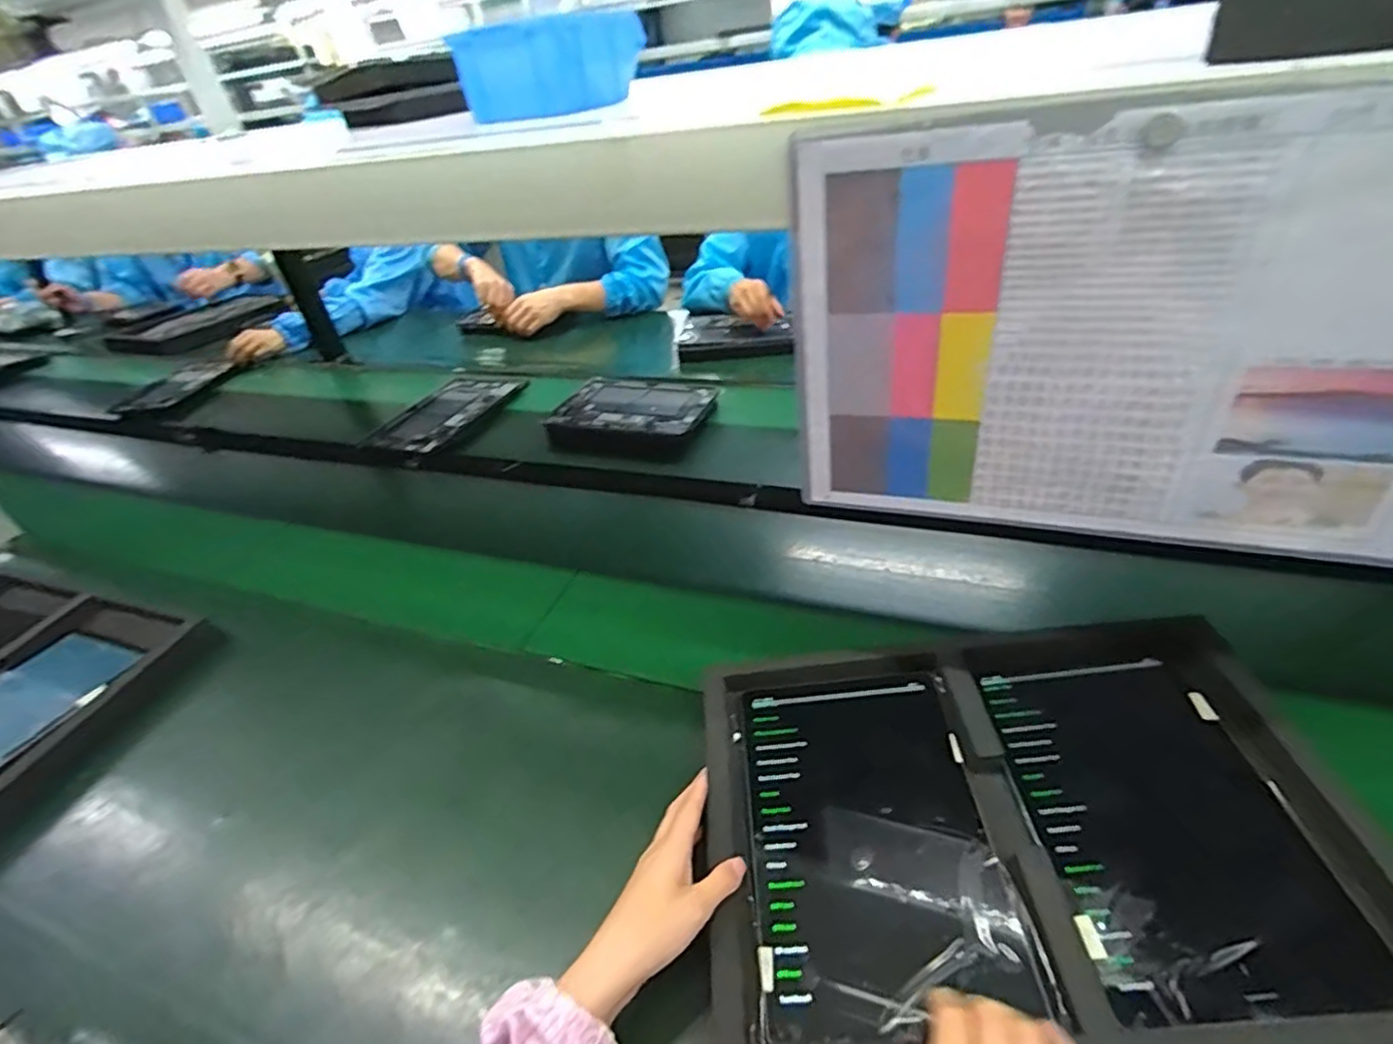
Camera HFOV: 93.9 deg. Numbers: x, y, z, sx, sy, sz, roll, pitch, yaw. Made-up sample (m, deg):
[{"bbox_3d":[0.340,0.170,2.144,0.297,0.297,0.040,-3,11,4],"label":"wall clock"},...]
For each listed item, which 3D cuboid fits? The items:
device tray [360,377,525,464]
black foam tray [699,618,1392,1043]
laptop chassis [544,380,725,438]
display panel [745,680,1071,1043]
[{"bbox_3d":[-0.453,-0.195,1.172,0.170,0.015,0.274,12,42,28],"label":"device tray"},{"bbox_3d":[0.227,0.208,0.472,0.438,0.035,0.294,-5,36,3],"label":"black foam tray"},{"bbox_3d":[-0.100,-0.193,1.087,0.251,0.032,0.163,5,39,20],"label":"laptop chassis"},{"bbox_3d":[0.124,0.226,0.473,0.172,0.009,0.249,-7,39,5],"label":"display panel"}]

